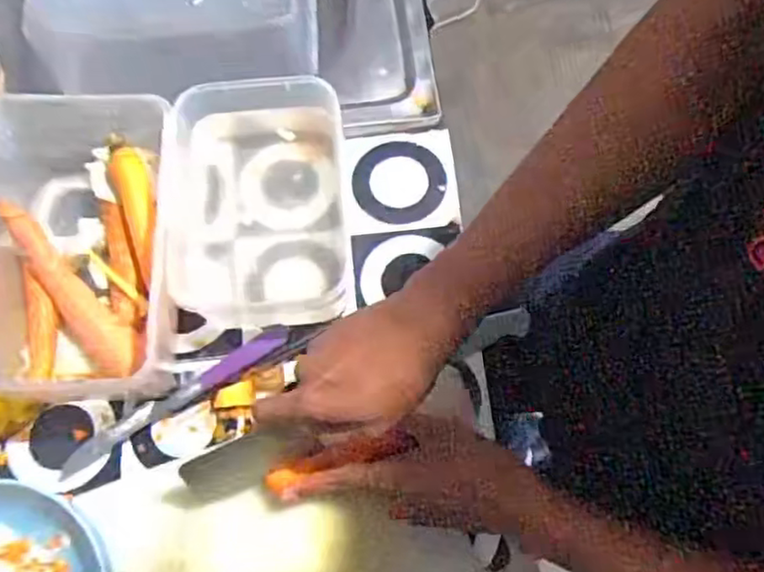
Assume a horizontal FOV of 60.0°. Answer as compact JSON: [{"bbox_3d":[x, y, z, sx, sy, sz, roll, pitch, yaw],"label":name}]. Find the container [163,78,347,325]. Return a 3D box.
[{"bbox_3d":[-0.110,-0.070,0.553,0.147,0.083,0.191,-3,69,1],"label":"container"}]

